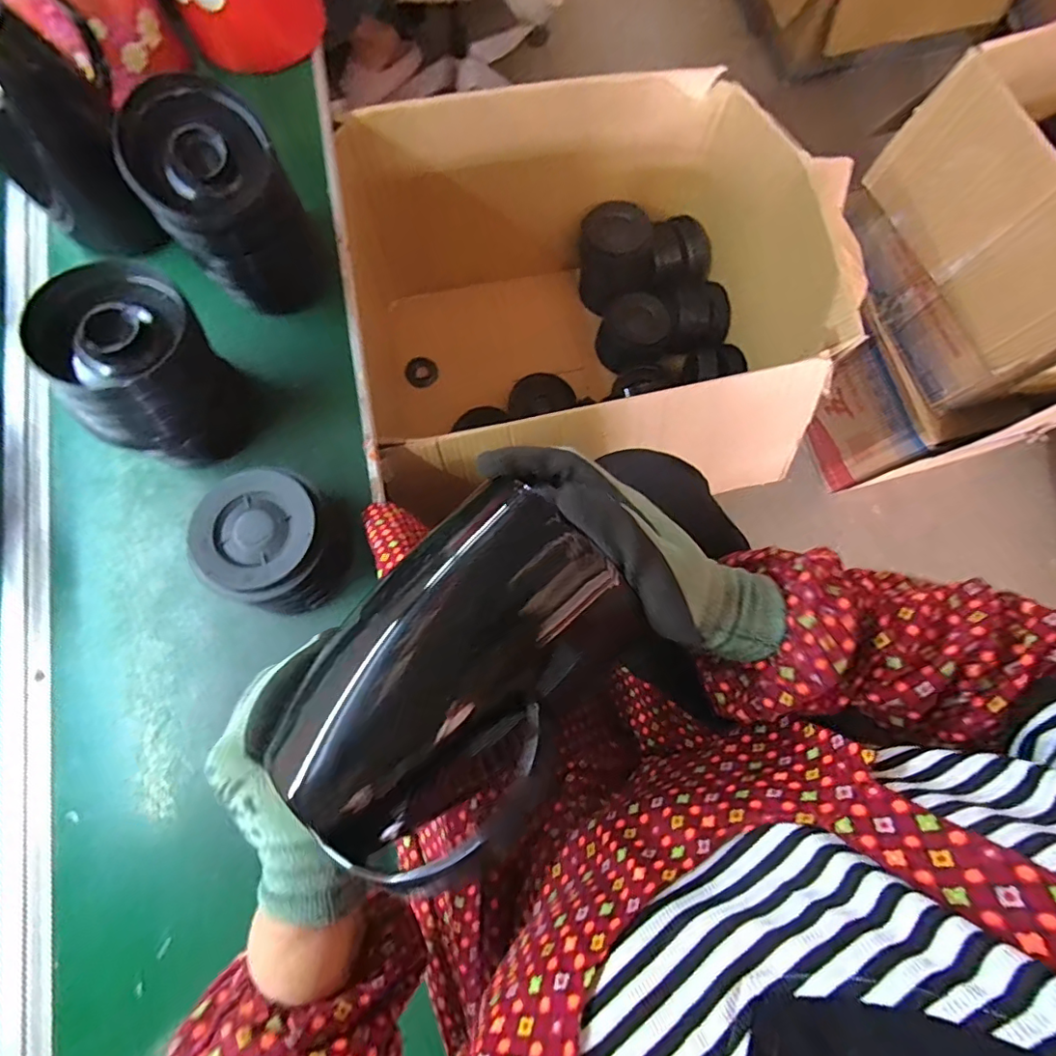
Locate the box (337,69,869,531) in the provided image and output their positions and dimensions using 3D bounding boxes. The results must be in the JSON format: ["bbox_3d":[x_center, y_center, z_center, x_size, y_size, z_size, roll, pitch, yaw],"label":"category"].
[{"bbox_3d":[0.079,-0.309,0.861,0.659,0.375,0.580,-14,78,-5],"label":"box"}]

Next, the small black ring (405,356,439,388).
[{"bbox_3d":[-0.200,-0.294,1.011,0.063,0.007,0.055,-32,101,-18],"label":"small black ring"}]

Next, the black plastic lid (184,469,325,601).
[{"bbox_3d":[-0.242,0.003,0.479,0.116,0.015,0.118,0,77,-2],"label":"black plastic lid"}]

